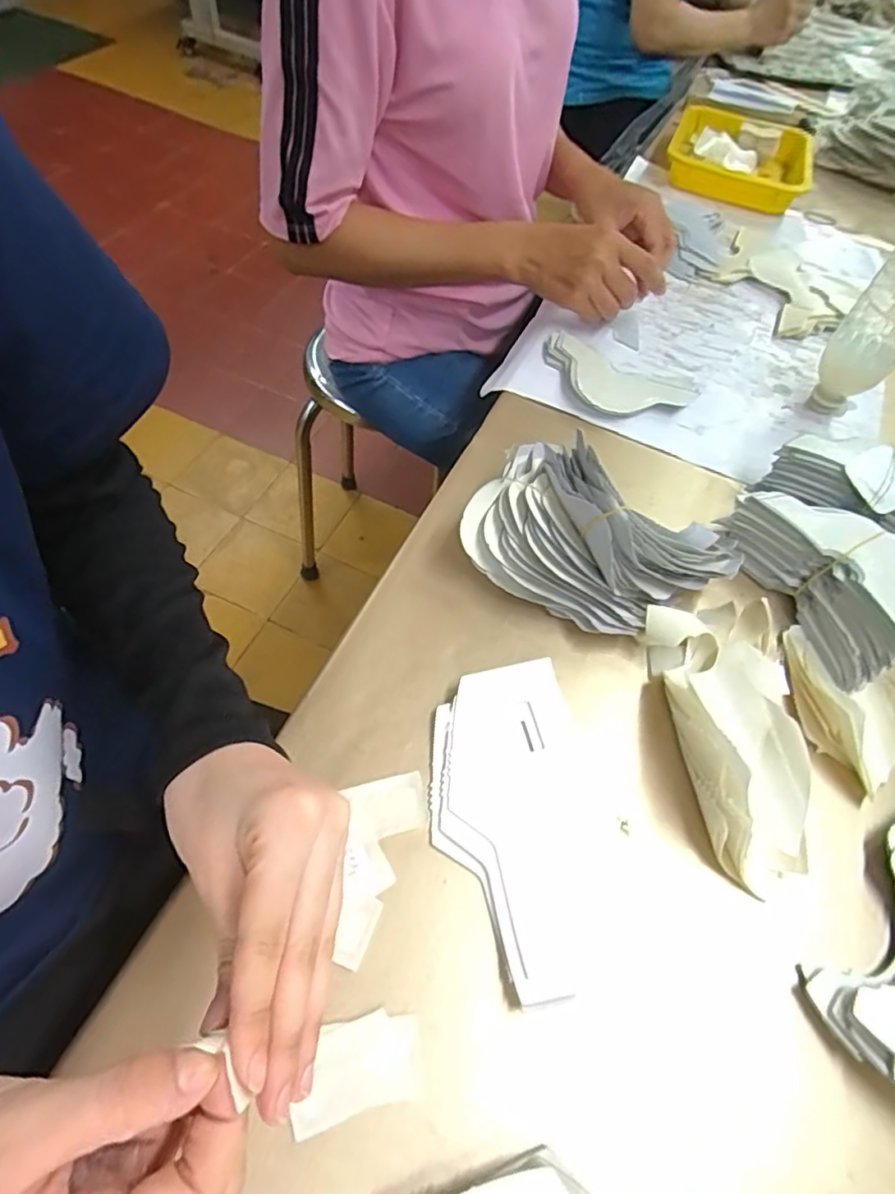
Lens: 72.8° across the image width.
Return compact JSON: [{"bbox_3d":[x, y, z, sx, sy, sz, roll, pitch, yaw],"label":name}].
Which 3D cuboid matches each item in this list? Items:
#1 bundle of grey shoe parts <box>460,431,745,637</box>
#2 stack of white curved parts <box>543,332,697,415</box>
[{"bbox_3d":[0.108,-0.042,0.455,0.185,0.075,0.121,36,61,15],"label":"bundle of grey shoe parts"},{"bbox_3d":[0.155,-0.215,0.601,0.153,0.021,0.081,38,62,16],"label":"stack of white curved parts"}]

